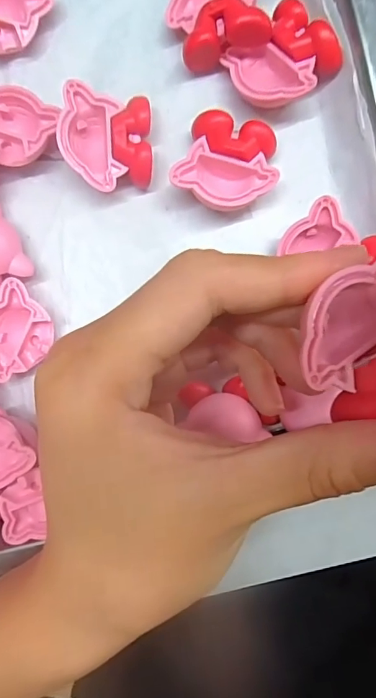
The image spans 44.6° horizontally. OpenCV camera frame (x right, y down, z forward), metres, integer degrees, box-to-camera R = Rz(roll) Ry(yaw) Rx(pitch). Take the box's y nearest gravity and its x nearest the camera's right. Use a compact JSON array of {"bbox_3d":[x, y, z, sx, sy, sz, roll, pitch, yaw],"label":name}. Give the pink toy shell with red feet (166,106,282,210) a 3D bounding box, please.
[{"bbox_3d":[0.015,-0.069,0.173,0.035,0.019,0.034,0,95,3],"label":"pink toy shell with red feet"}]

